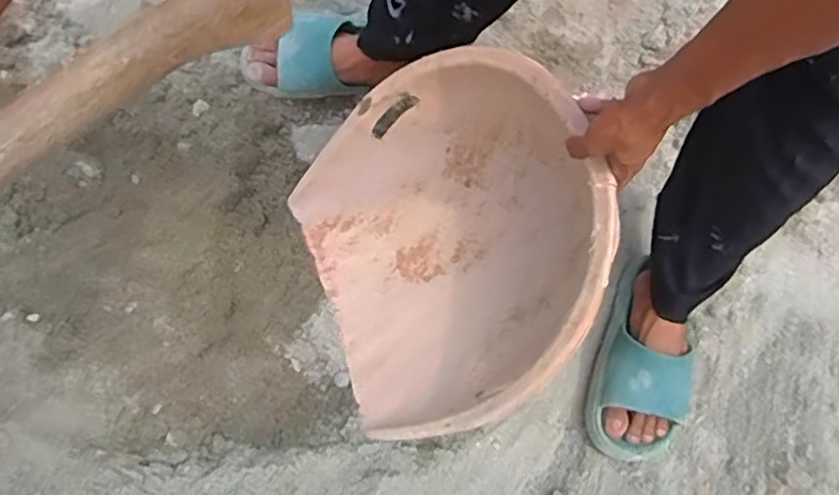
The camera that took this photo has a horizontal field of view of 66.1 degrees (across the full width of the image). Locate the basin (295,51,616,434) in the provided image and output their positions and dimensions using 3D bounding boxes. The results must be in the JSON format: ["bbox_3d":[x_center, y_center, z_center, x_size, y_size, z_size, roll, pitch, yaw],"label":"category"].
[{"bbox_3d":[0.051,-0.006,0.826,0.161,0.451,0.428,6,58,-47],"label":"basin"}]

